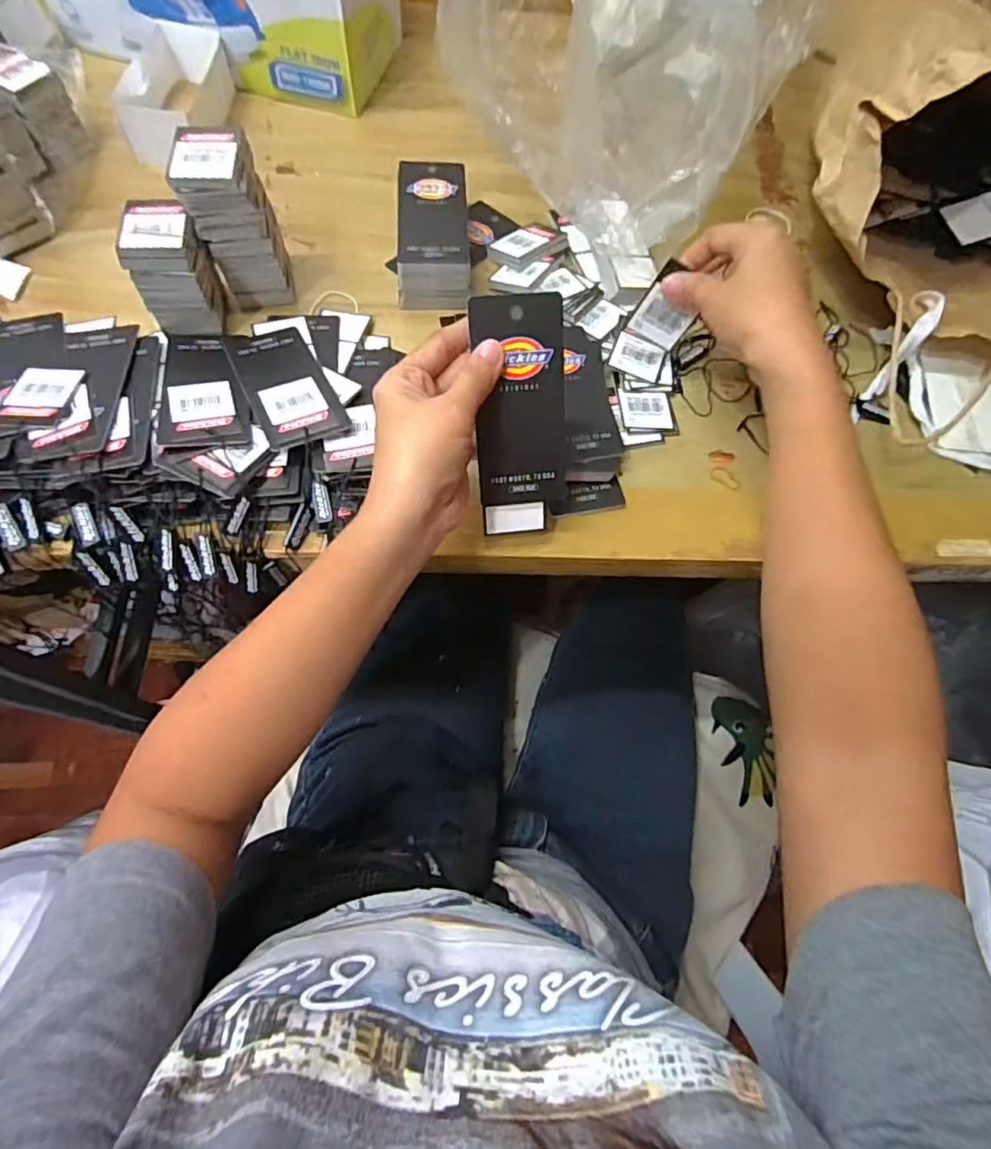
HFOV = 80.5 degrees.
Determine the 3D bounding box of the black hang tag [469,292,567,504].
[{"bbox_3d":[0.014,-0.092,0.317,0.049,0.005,0.107,-3,112,-4],"label":"black hang tag"}]

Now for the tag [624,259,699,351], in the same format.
[{"bbox_3d":[0.112,-0.171,0.379,0.036,0.047,0.006,25,47,-10],"label":"tag"}]

